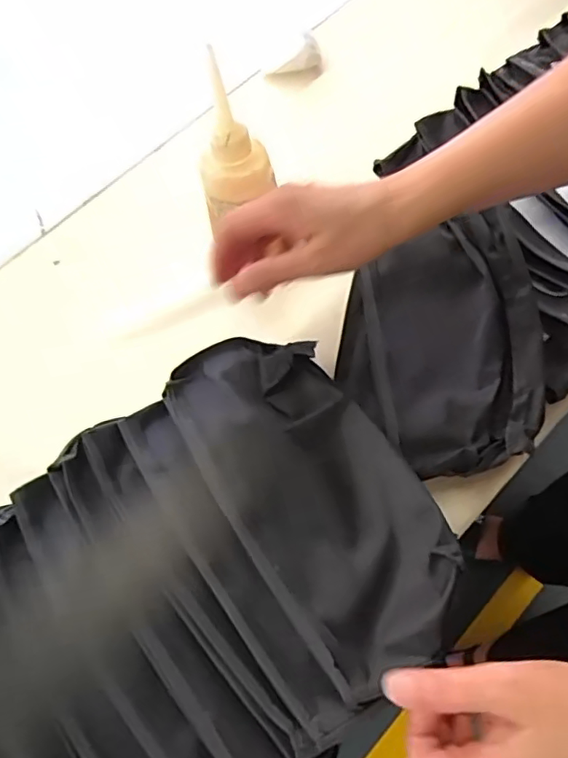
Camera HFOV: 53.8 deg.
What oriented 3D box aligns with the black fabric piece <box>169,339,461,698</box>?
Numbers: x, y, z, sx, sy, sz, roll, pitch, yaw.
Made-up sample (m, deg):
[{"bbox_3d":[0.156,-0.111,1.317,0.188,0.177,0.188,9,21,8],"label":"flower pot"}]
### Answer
[{"bbox_3d":[0.017,0.062,0.367,0.110,0.029,0.241,-30,64,-10],"label":"black fabric piece"}]

